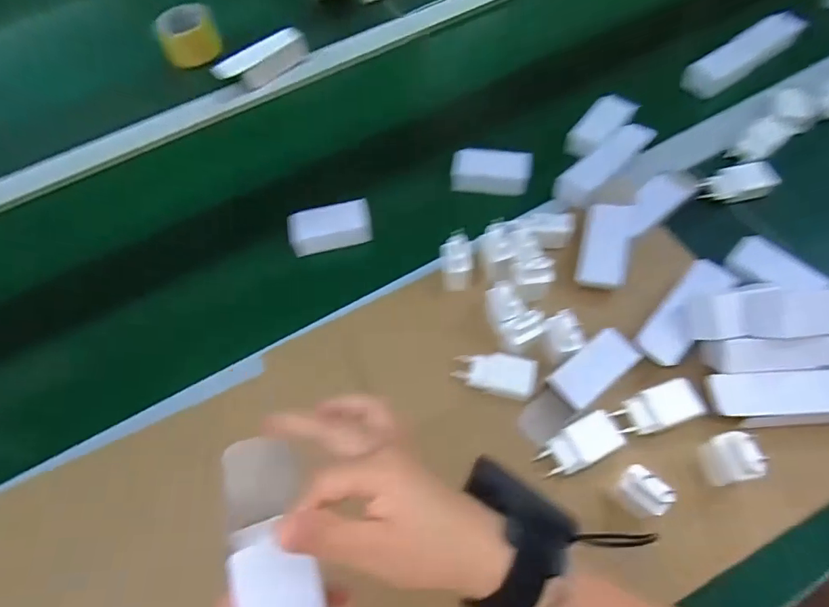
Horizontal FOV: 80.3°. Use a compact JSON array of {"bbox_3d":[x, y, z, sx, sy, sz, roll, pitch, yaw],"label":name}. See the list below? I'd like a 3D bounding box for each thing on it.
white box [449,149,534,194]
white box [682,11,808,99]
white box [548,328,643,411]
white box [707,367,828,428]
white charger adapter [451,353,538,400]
[{"bbox_3d":[0.100,-0.174,0.646,0.101,0.032,0.048,5,61,5],"label":"white box"},{"bbox_3d":[0.483,-0.365,0.720,0.204,0.044,0.057,-33,64,-15],"label":"white box"},{"bbox_3d":[0.179,0.065,0.488,0.089,0.019,0.043,-35,65,-16],"label":"white box"},{"bbox_3d":[0.349,0.087,0.459,0.130,0.032,0.046,-2,61,1],"label":"white box"},{"bbox_3d":[0.083,0.070,0.501,0.080,0.020,0.040,14,62,10],"label":"white charger adapter"}]

